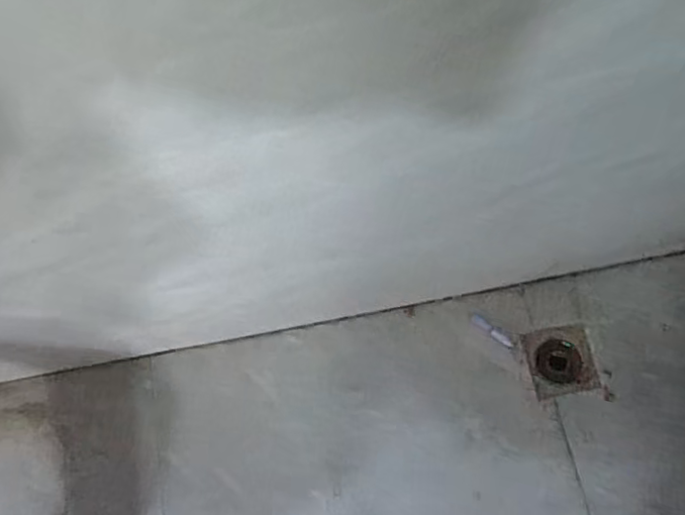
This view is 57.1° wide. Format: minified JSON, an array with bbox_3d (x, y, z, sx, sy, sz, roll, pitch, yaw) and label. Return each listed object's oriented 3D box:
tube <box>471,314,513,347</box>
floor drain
[{"bbox_3d":[0.232,0.113,0.977,0.074,0.005,0.015,36,76,13],"label":"tube"},{"bbox_3d":[0.332,0.160,0.957,0.096,0.009,0.101,-9,71,-1],"label":"floor drain"}]

